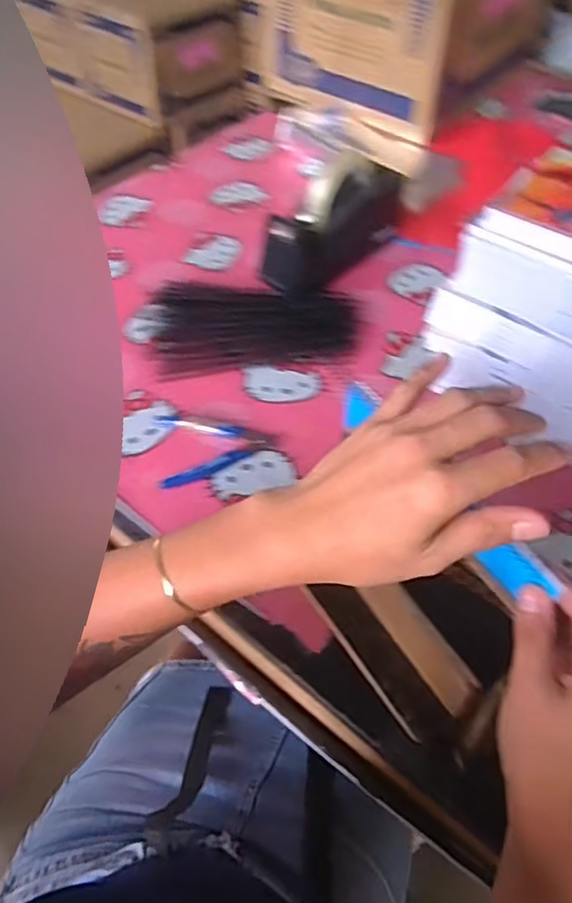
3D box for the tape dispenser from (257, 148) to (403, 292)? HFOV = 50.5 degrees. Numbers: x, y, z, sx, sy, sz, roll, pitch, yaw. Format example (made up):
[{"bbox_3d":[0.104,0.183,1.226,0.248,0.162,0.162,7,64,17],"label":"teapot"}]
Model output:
[{"bbox_3d":[0.058,-0.281,0.746,0.084,0.125,0.199,33,58,22],"label":"tape dispenser"}]

